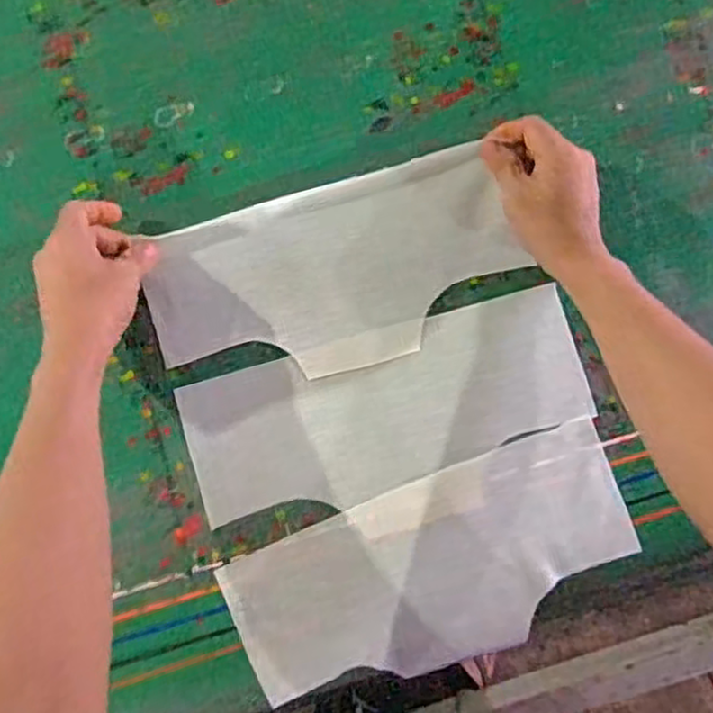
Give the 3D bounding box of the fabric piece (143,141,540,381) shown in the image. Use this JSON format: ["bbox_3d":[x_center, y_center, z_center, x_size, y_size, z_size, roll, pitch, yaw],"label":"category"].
[{"bbox_3d":[-0.018,-0.062,0.568,0.282,0.035,0.138,-16,80,-1],"label":"fabric piece"}]

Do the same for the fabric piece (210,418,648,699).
[{"bbox_3d":[0.061,0.161,0.538,0.298,0.013,0.132,-21,80,-4],"label":"fabric piece"}]

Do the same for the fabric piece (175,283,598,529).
[{"bbox_3d":[0.024,0.041,0.565,0.307,0.012,0.119,-16,81,-3],"label":"fabric piece"}]

